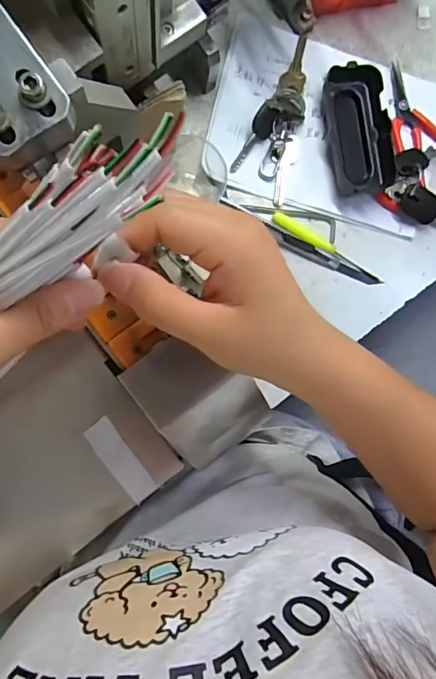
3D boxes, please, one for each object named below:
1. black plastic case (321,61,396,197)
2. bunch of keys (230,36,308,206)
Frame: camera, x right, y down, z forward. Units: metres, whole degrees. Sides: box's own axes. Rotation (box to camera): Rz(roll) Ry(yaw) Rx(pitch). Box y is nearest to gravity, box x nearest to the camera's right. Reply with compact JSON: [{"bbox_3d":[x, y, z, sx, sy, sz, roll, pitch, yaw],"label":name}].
[{"bbox_3d":[0.127,-0.188,0.408,0.050,0.024,0.105,-15,93,-7],"label":"black plastic case"},{"bbox_3d":[0.063,-0.199,0.401,0.053,0.018,0.138,25,88,-7],"label":"bunch of keys"}]

